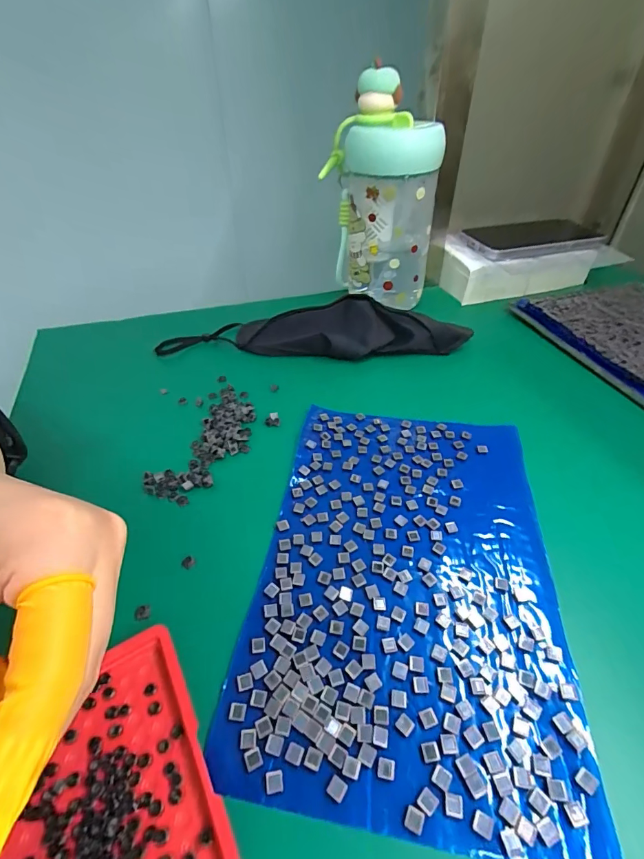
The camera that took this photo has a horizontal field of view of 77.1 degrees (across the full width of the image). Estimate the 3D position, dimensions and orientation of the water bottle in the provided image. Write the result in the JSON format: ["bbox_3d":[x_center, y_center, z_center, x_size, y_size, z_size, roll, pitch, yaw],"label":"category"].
[{"bbox_3d":[0.058,-0.214,0.388,0.098,0.190,0.072,4,42,5],"label":"water bottle"}]

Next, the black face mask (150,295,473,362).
[{"bbox_3d":[-0.011,-0.096,0.377,0.279,0.029,0.058,-1,42,0],"label":"black face mask"}]

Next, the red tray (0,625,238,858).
[{"bbox_3d":[-0.090,0.140,0.142,0.097,0.008,0.097,-22,46,-22],"label":"red tray"}]

